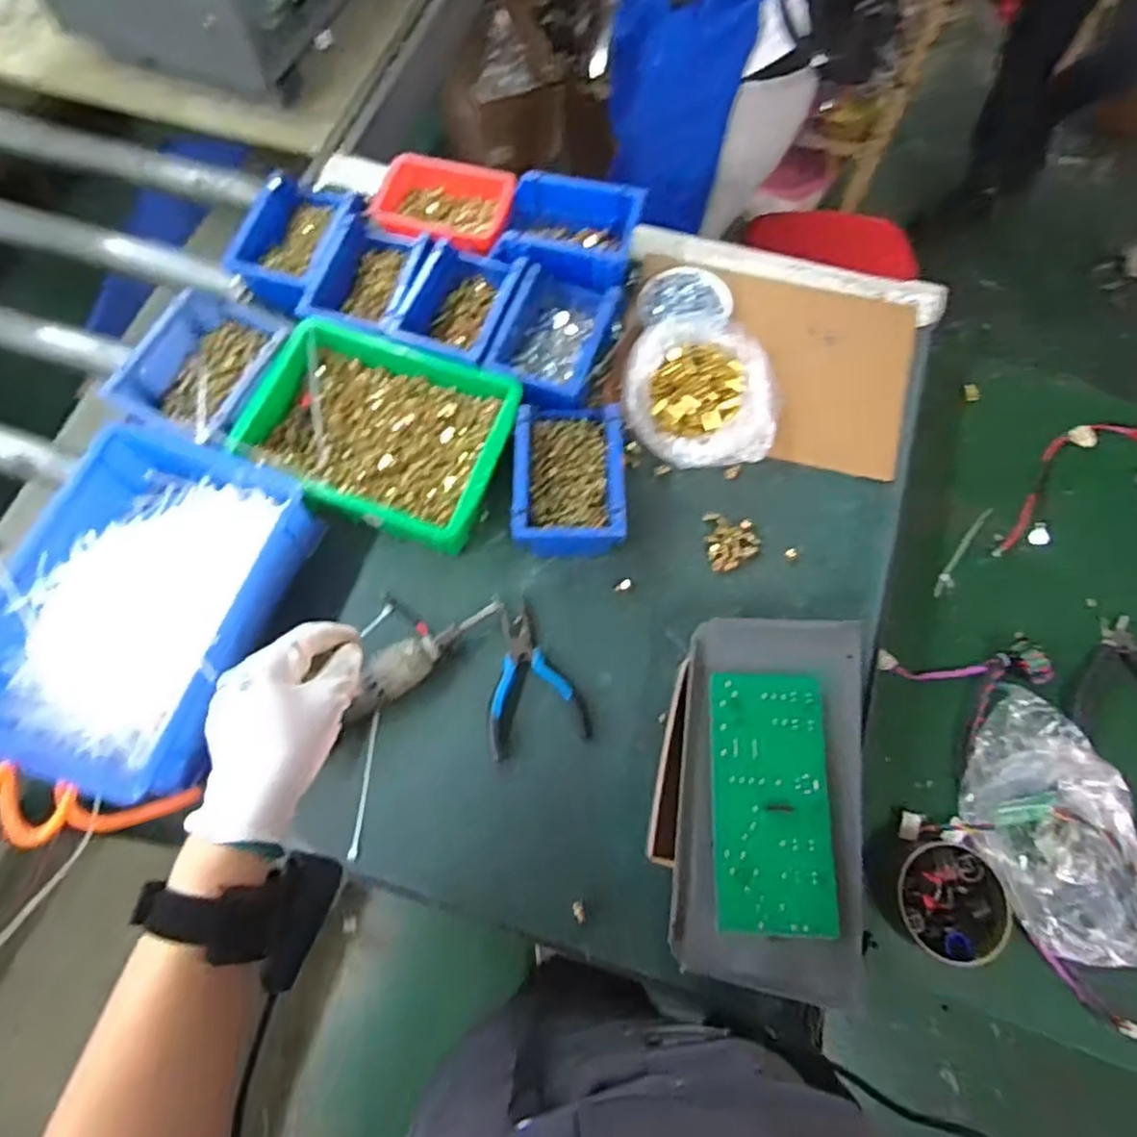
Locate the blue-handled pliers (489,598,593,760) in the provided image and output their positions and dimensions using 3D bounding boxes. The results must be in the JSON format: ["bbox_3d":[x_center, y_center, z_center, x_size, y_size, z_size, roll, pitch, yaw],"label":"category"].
[{"bbox_3d":[-0.038,0.099,0.611,0.090,0.015,0.135,-13,70,-5],"label":"blue-handled pliers"}]

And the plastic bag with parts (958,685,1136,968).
[{"bbox_3d":[0.457,0.236,0.613,0.155,0.038,0.236,-19,71,-7],"label":"plastic bag with parts"}]

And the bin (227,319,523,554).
[{"bbox_3d":[-0.183,-0.134,0.668,0.264,0.070,0.188,20,71,7],"label":"bin"}]

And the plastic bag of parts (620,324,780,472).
[{"bbox_3d":[0.142,-0.193,0.696,0.160,0.041,0.176,9,70,3],"label":"plastic bag of parts"}]

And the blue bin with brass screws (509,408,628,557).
[{"bbox_3d":[0.000,-0.086,0.649,0.103,0.073,0.160,0,70,-1],"label":"blue bin with brass screws"}]

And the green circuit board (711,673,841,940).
[{"bbox_3d":[0.163,0.182,0.524,0.093,0.009,0.195,3,70,1],"label":"green circuit board"}]

